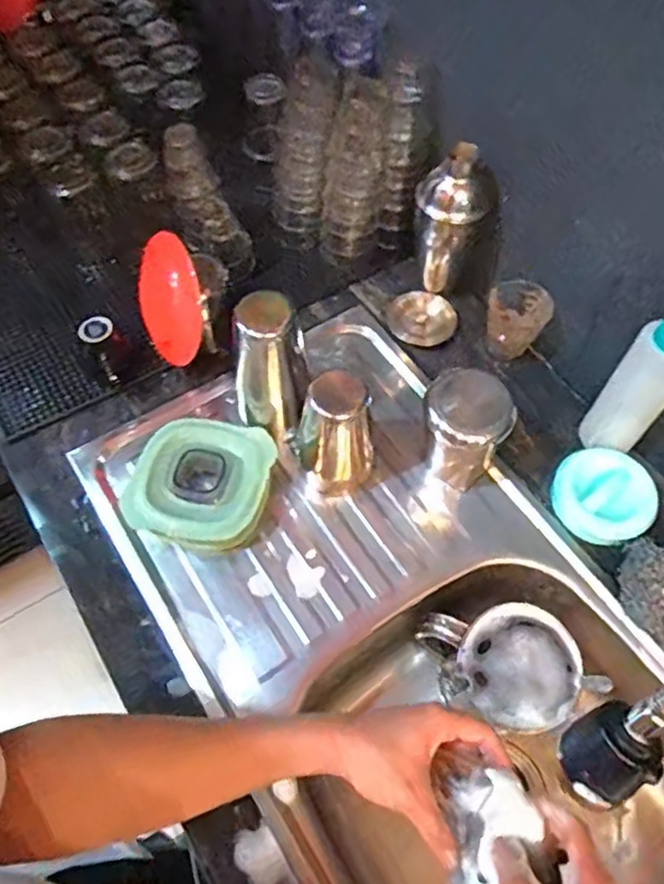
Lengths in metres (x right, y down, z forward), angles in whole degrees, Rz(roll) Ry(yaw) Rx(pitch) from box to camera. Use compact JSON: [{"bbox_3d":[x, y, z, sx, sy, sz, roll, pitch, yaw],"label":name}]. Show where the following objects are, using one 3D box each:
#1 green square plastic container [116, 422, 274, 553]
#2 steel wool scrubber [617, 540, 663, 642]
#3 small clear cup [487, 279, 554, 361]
[{"bbox_3d":[-0.135,0.042,0.680,0.137,0.048,0.135,11,60,6],"label":"green square plastic container"},{"bbox_3d":[0.320,0.141,0.638,0.077,0.046,0.094,30,64,16],"label":"steel wool scrubber"},{"bbox_3d":[0.222,-0.146,0.788,0.069,0.085,0.073,0,60,0],"label":"small clear cup"}]

